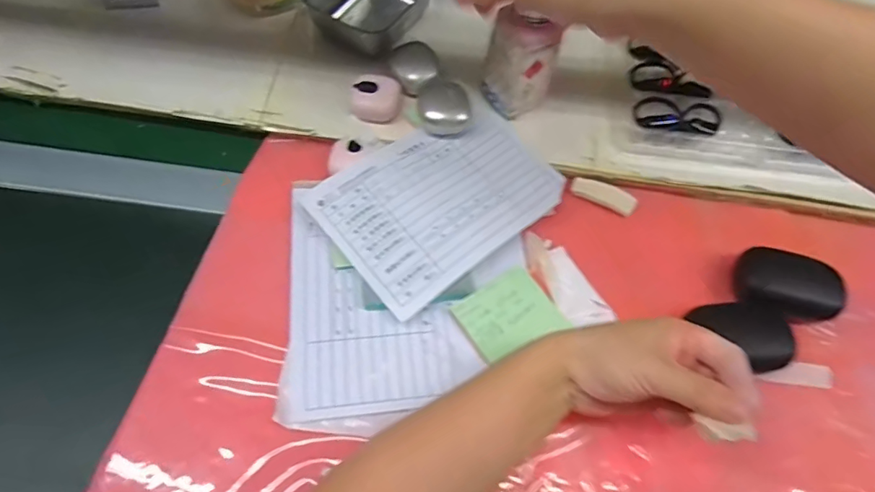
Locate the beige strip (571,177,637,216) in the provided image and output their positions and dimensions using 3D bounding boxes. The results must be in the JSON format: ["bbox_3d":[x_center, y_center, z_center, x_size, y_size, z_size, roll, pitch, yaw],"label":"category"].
[{"bbox_3d":[0.162,-0.050,0.482,0.062,0.005,0.024,26,62,10],"label":"beige strip"}]

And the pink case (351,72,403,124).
[{"bbox_3d":[-0.060,-0.151,0.496,0.049,0.023,0.051,0,61,-4],"label":"pink case"}]

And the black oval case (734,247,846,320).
[{"bbox_3d":[0.303,0.037,0.435,0.082,0.029,0.059,15,61,4],"label":"black oval case"}]

